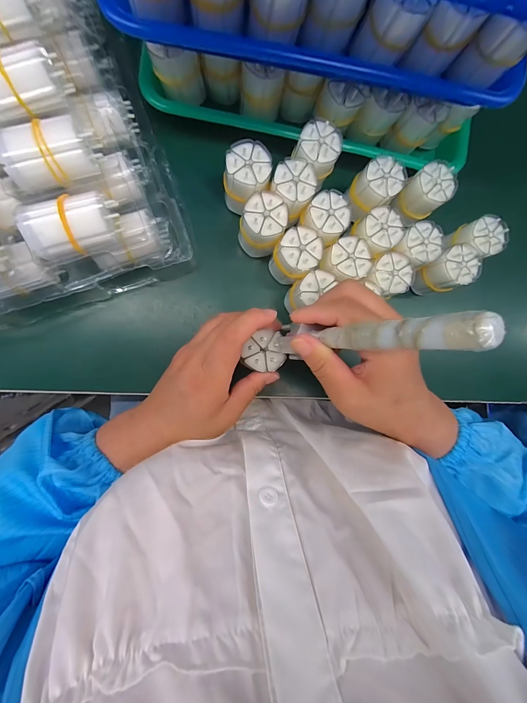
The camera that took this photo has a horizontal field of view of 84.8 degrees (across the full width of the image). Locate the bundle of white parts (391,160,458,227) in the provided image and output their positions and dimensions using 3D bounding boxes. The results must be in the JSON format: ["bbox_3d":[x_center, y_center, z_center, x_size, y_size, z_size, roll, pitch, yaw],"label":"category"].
[{"bbox_3d":[0.158,-0.155,0.282,0.042,0.038,0.037,-42,95,-6],"label":"bundle of white parts"}]

